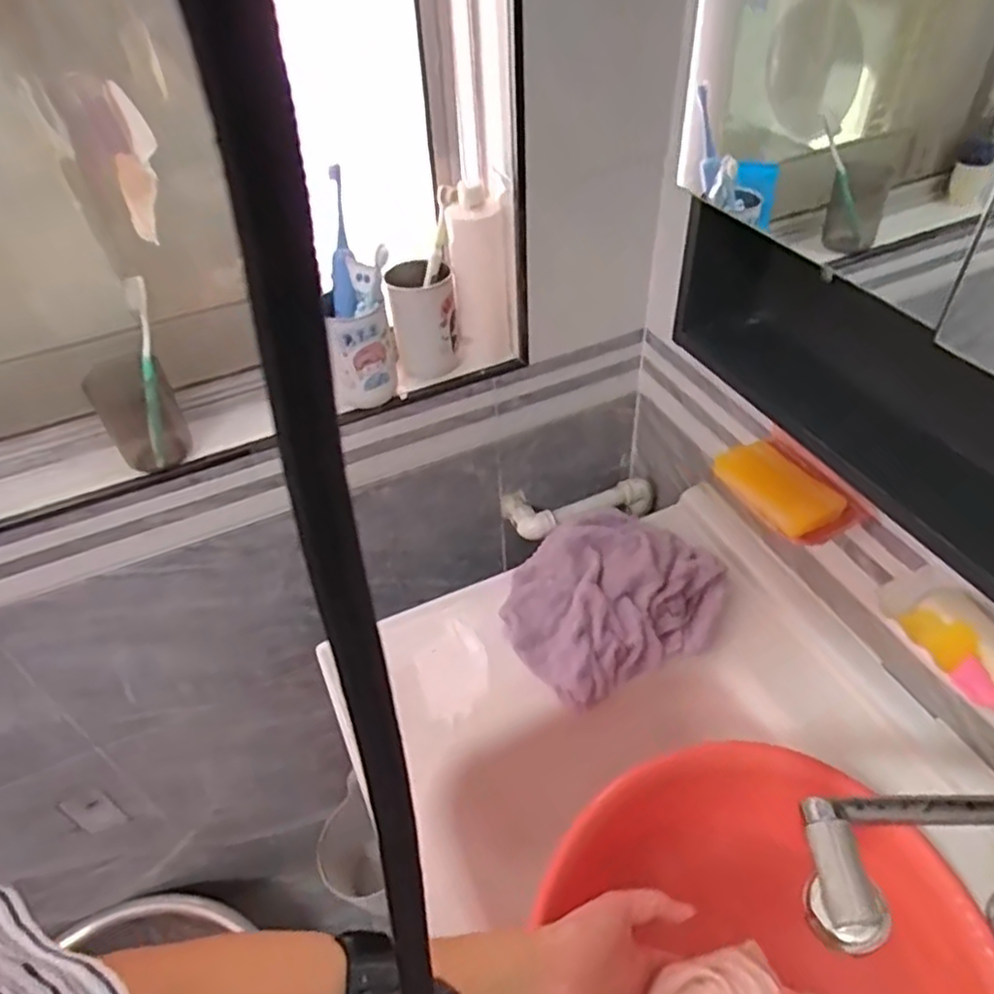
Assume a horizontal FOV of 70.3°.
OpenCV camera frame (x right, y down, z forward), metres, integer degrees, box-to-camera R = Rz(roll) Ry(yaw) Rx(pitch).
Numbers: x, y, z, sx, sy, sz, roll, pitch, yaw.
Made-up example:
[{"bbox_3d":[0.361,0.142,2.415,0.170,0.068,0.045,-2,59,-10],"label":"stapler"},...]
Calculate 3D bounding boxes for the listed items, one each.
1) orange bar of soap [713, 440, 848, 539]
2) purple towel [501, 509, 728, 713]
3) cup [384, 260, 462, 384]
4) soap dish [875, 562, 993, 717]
[{"bbox_3d":[0.270,-0.009,0.683,0.064,0.022,0.112,-26,49,-19],"label":"orange bar of soap"},{"bbox_3d":[0.128,0.107,0.797,0.242,0.048,0.204,-27,49,-20],"label":"purple towel"},{"bbox_3d":[-0.086,-0.210,0.851,0.074,0.121,0.071,-2,45,3],"label":"cup"},{"bbox_3d":[0.366,0.109,0.555,0.087,0.027,0.133,-18,47,-12],"label":"soap dish"}]

